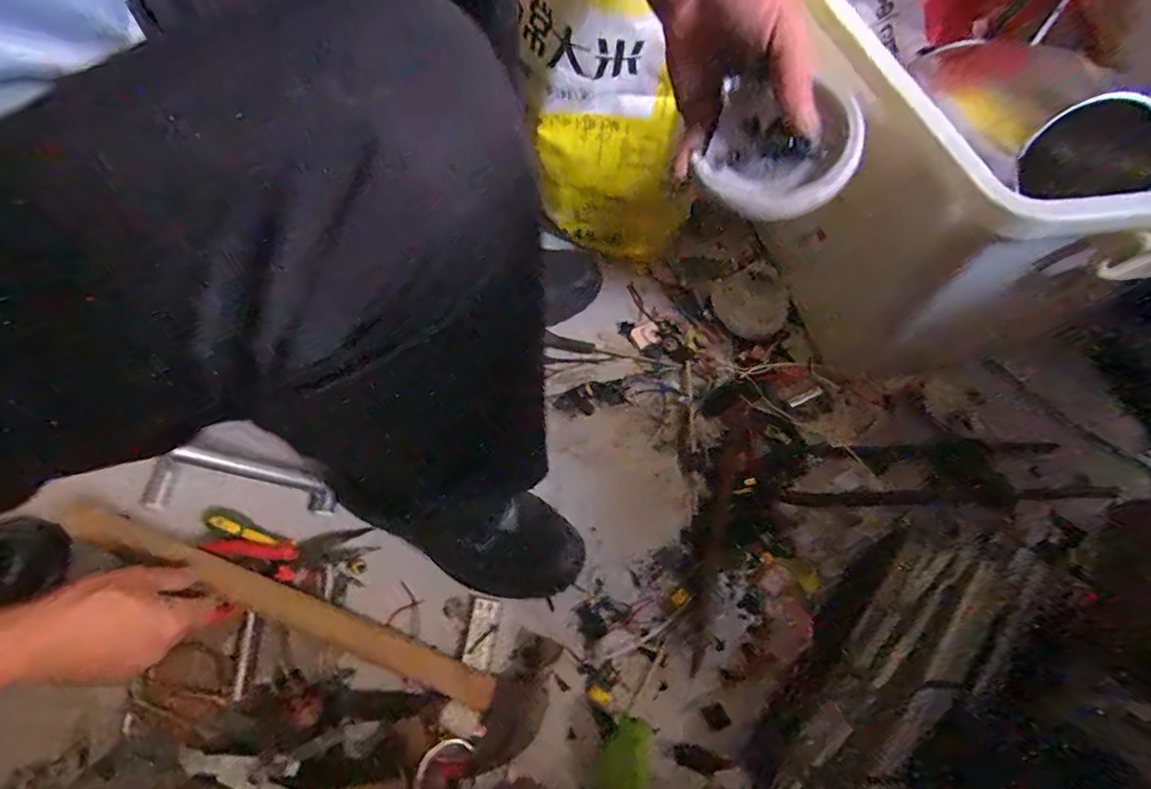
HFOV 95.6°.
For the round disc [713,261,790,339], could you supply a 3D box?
[{"bbox_3d":[0.224,-0.116,0.663,0.010,0.087,0.088,-11,77,-50],"label":"round disc"}]

